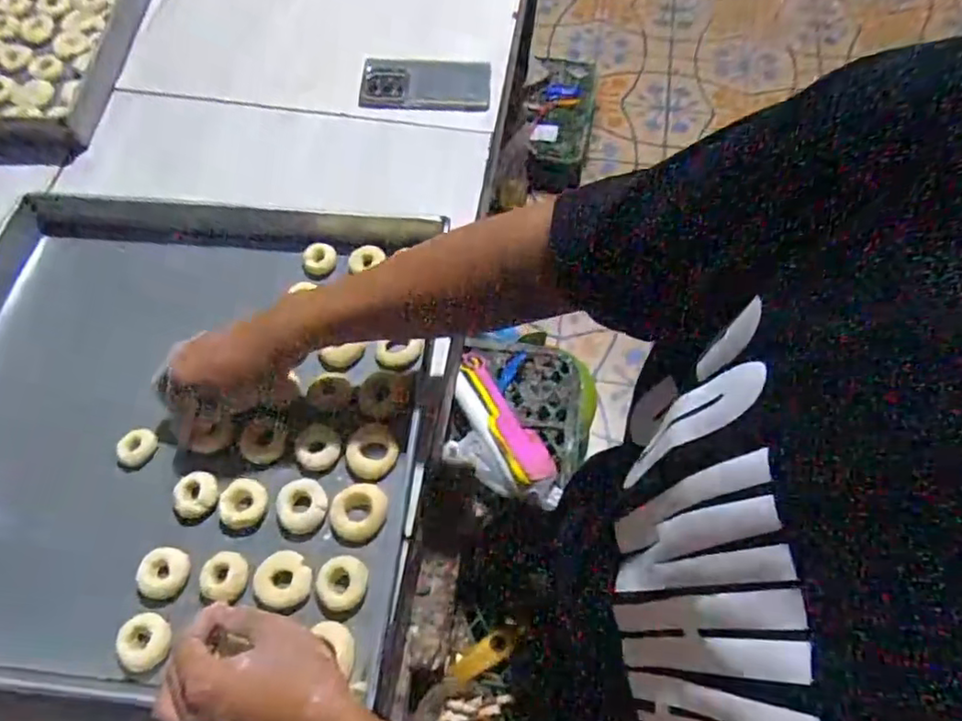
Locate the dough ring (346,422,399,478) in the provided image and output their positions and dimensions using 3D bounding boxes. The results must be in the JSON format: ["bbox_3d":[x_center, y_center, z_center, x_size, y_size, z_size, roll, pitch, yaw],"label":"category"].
[{"bbox_3d":[-0.099,0.082,0.562,0.042,0.013,0.048,35,69,15],"label":"dough ring"}]

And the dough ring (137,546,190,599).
[{"bbox_3d":[-0.261,0.173,0.509,0.038,0.015,0.038,0,65,0],"label":"dough ring"}]

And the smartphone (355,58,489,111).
[{"bbox_3d":[-0.069,-0.357,0.793,0.160,0.014,0.085,4,71,-3],"label":"smartphone"}]

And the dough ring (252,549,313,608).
[{"bbox_3d":[-0.163,0.179,0.509,0.049,0.013,0.043,39,71,17],"label":"dough ring"}]

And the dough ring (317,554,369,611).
[{"bbox_3d":[-0.113,0.183,0.510,0.040,0.016,0.042,0,65,0],"label":"dough ring"}]

